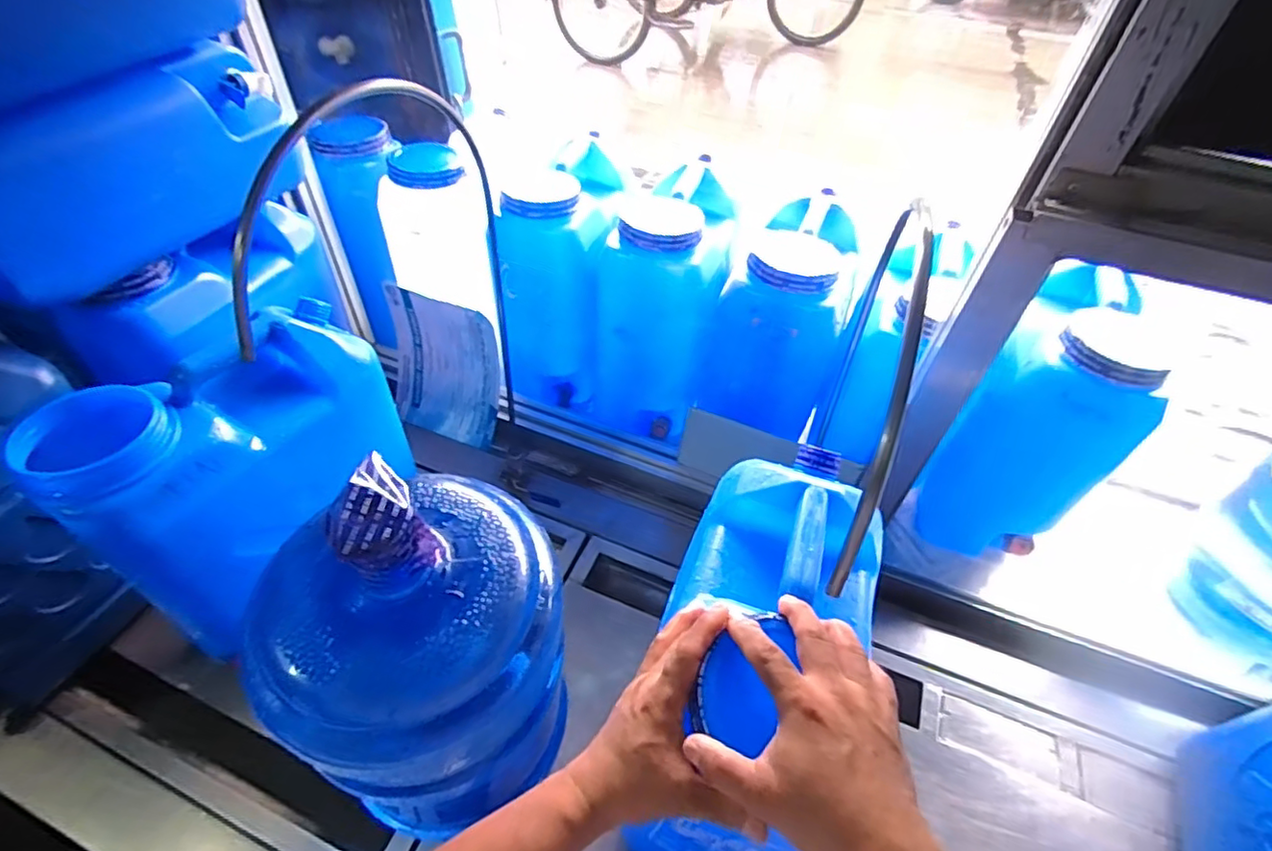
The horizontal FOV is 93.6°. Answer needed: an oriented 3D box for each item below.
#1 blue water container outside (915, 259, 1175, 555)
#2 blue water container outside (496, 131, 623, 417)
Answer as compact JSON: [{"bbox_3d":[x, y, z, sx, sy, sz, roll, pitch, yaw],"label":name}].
[{"bbox_3d":[0.596,0.004,0.895,0.187,0.398,0.248,33,54,24],"label":"blue water container outside"},{"bbox_3d":[-0.123,-0.263,1.084,0.169,0.389,0.270,5,47,1],"label":"blue water container outside"}]

